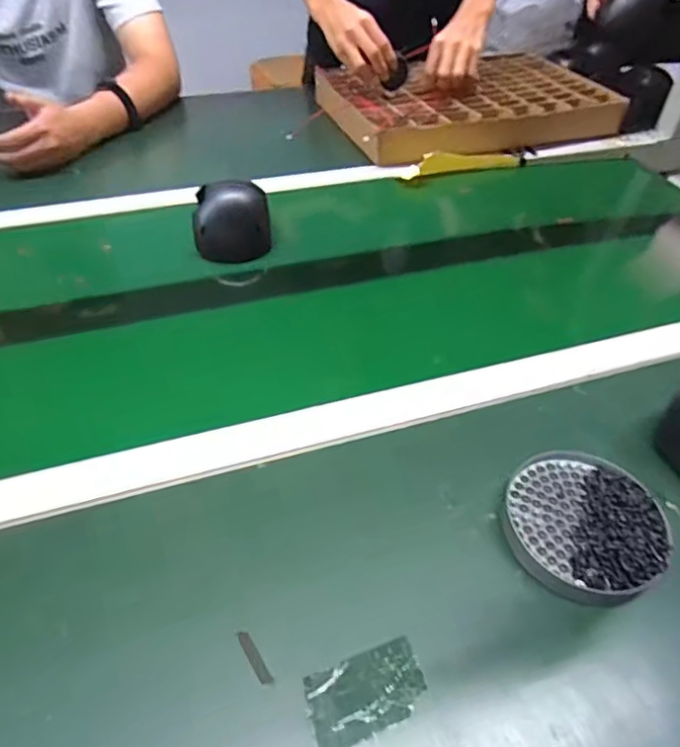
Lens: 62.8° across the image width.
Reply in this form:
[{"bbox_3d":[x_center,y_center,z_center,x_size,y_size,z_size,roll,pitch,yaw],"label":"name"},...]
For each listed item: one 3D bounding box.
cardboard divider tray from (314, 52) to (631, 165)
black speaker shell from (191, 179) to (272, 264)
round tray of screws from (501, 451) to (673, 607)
[{"bbox_3d":[0.229,-0.482,0.983,0.475,0.062,0.311,-13,48,-16],"label":"cardboard divider tray"},{"bbox_3d":[-0.138,-0.192,0.686,0.106,0.063,0.102,-9,47,-12],"label":"black speaker shell"},{"bbox_3d":[0.181,0.110,0.418,0.111,0.024,0.116,2,45,-2],"label":"round tray of screws"}]

